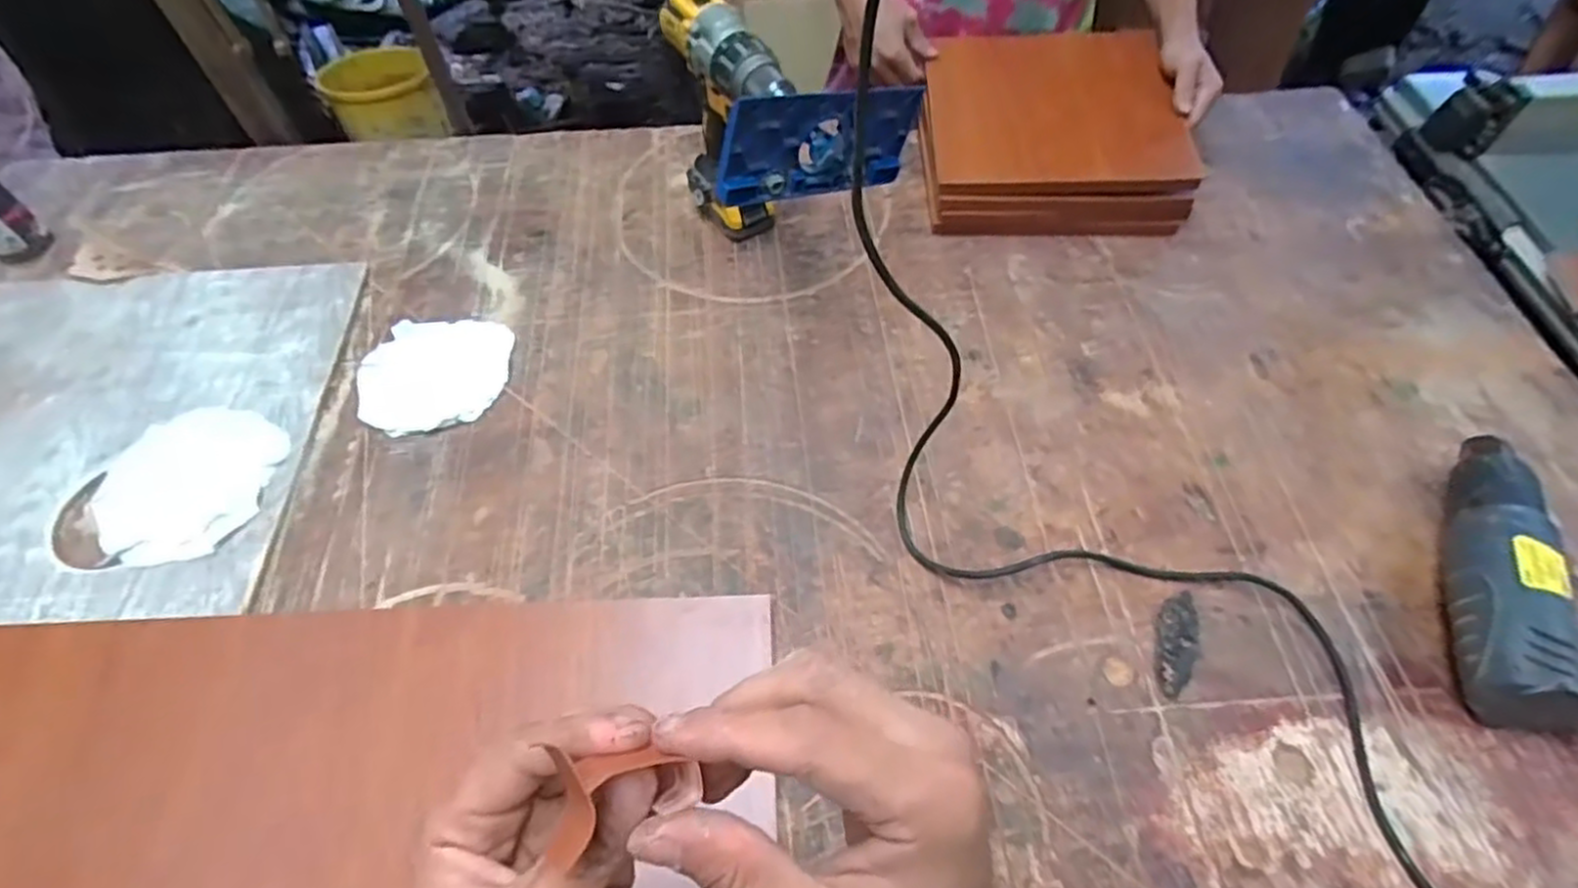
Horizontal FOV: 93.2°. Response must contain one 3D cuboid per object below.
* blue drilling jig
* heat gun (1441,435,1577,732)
[{"bbox_3d":[0.030,-0.269,0.669,0.206,0.096,0.030,-22,58,-30],"label":"blue drilling jig"},{"bbox_3d":[0.636,0.120,0.599,0.203,0.081,0.246,17,58,11],"label":"heat gun"}]

